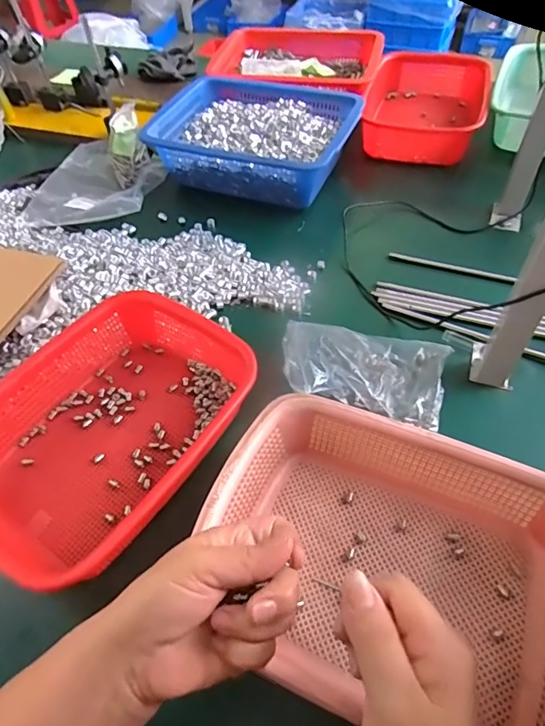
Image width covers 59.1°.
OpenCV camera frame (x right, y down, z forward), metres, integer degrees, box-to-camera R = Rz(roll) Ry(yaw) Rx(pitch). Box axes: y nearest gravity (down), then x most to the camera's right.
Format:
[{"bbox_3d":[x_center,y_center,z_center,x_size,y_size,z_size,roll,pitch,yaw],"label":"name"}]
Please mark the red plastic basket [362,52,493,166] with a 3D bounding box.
[{"bbox_3d":[0.283,-0.476,0.902,0.203,0.074,0.281,10,53,11],"label":"red plastic basket"}]

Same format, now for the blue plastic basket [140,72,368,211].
[{"bbox_3d":[-0.016,-0.378,0.811,0.302,0.099,0.239,16,55,16],"label":"blue plastic basket"}]

